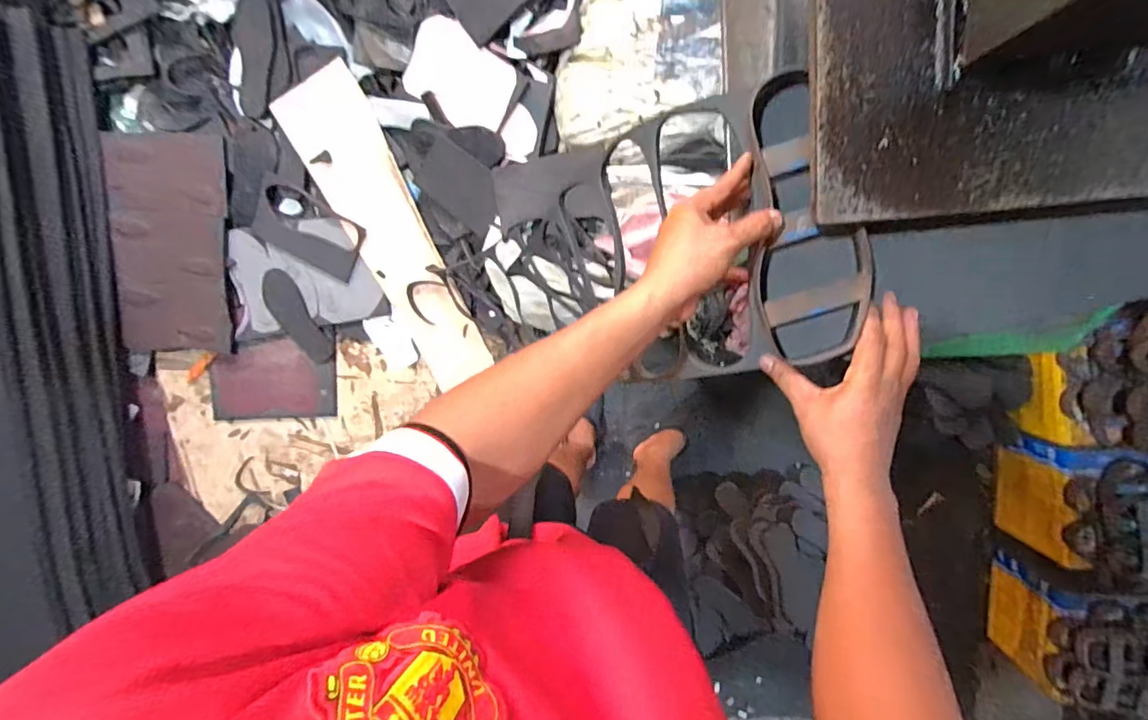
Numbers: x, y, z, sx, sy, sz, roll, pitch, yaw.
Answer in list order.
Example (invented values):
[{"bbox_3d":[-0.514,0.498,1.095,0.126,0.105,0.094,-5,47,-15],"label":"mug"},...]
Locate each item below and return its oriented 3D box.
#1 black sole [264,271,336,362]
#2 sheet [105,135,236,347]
[{"bbox_3d":[-0.725,-0.108,1.312,0.090,0.018,0.260,-23,108,6],"label":"black sole"},{"bbox_3d":[-1.003,-0.279,1.250,0.264,0.036,0.540,6,106,-8],"label":"sheet"}]

